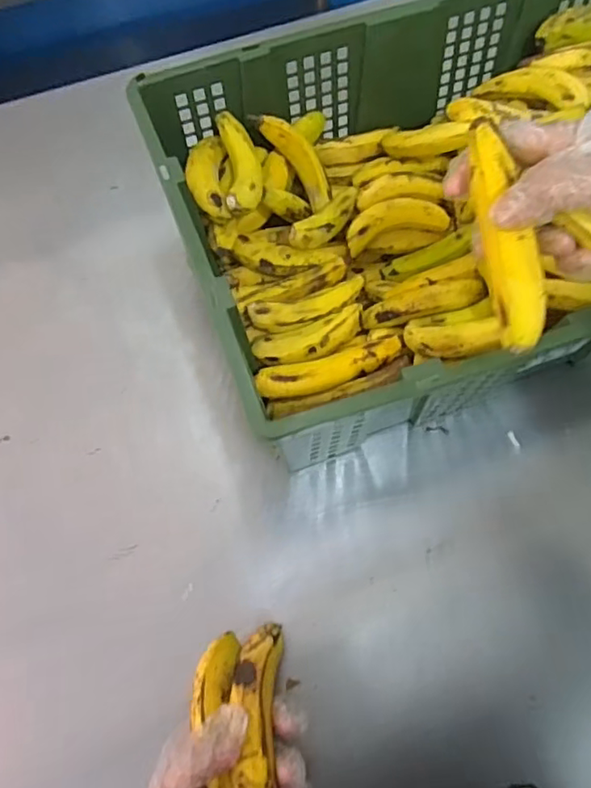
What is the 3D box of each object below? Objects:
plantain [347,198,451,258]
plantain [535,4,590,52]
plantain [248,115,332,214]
[{"bbox_3d":[0.099,-0.166,0.586,0.100,0.048,0.035,-15,65,-5],"label":"plantain"},{"bbox_3d":[0.310,-0.389,0.616,0.115,0.026,0.035,-16,65,-6],"label":"plantain"},{"bbox_3d":[0.001,-0.239,0.588,0.024,0.108,0.035,0,48,56],"label":"plantain"}]

